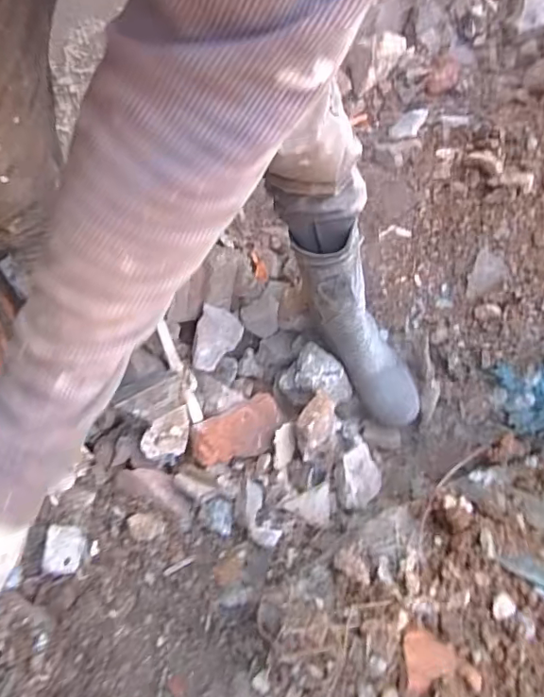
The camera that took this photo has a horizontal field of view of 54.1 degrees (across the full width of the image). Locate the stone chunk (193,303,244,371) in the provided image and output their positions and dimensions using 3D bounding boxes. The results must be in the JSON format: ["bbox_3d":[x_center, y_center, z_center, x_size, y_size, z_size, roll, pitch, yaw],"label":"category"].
[{"bbox_3d":[-0.099,-0.019,0.971,0.072,0.052,0.123,9,68,6],"label":"stone chunk"}]

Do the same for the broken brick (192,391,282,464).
[{"bbox_3d":[-0.054,0.134,0.857,0.151,0.044,0.085,-26,68,-8],"label":"broken brick"}]

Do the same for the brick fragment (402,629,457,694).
[{"bbox_3d":[0.176,0.347,0.592,0.057,0.014,0.062,-2,36,1],"label":"brick fragment"}]

